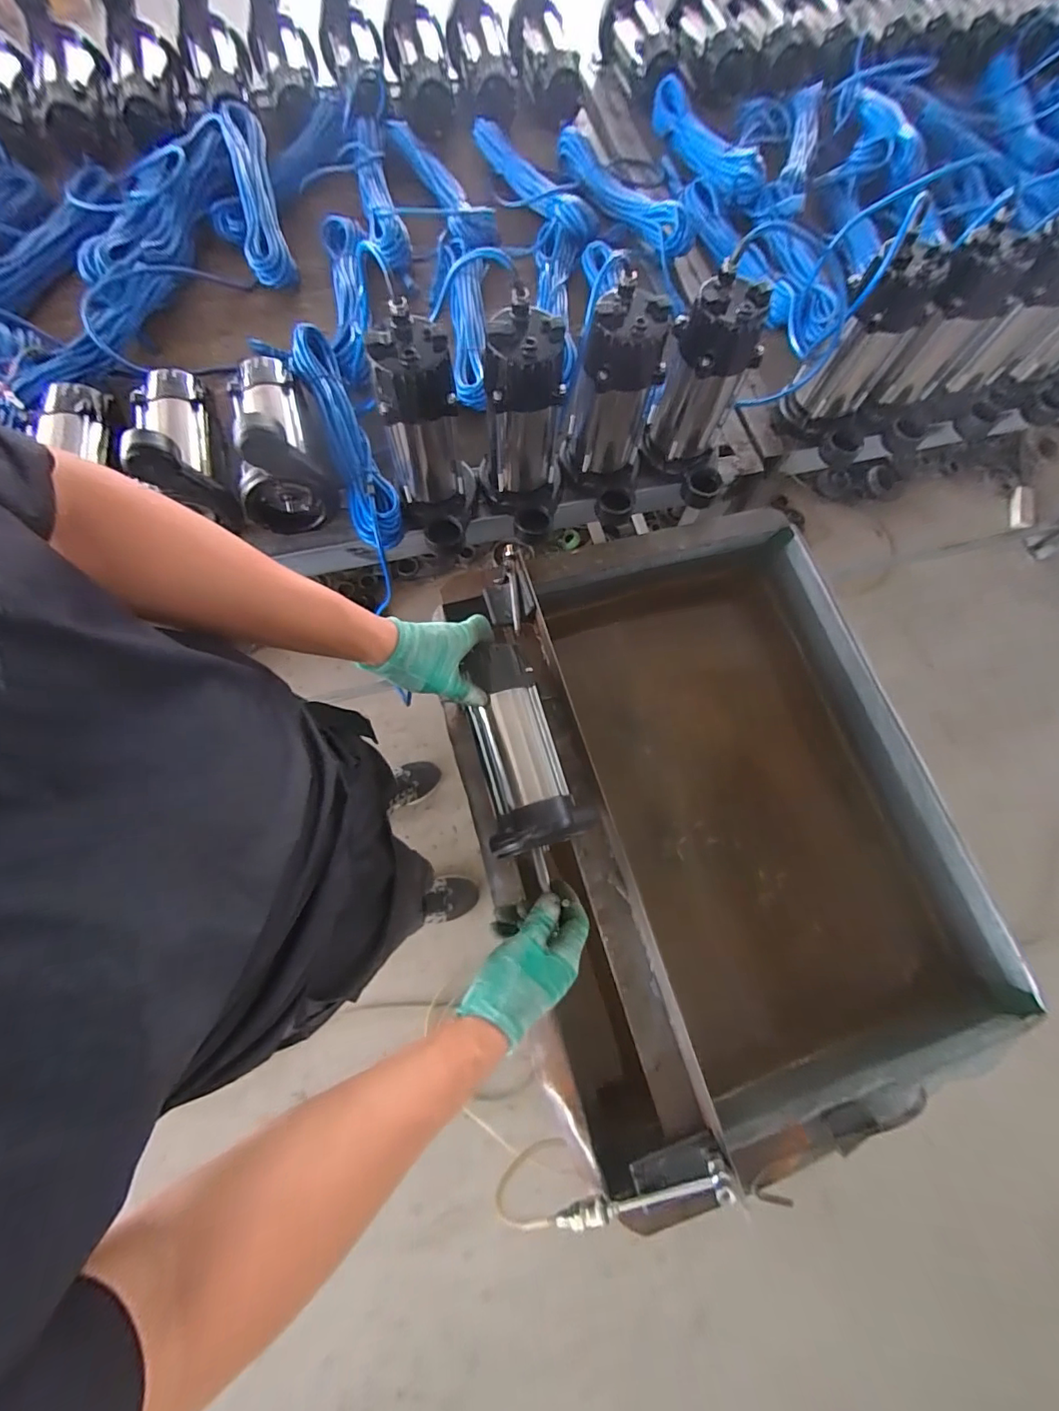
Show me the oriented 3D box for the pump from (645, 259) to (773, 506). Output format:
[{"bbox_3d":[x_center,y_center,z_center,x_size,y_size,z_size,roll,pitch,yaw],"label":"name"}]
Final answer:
[{"bbox_3d":[0.236,-0.404,0.664,0.130,0.230,0.114,23,72,4],"label":"pump"}]

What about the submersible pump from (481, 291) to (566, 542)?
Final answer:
[{"bbox_3d":[-0.009,-0.336,0.621,0.111,0.219,0.143,-1,72,-3],"label":"submersible pump"}]

